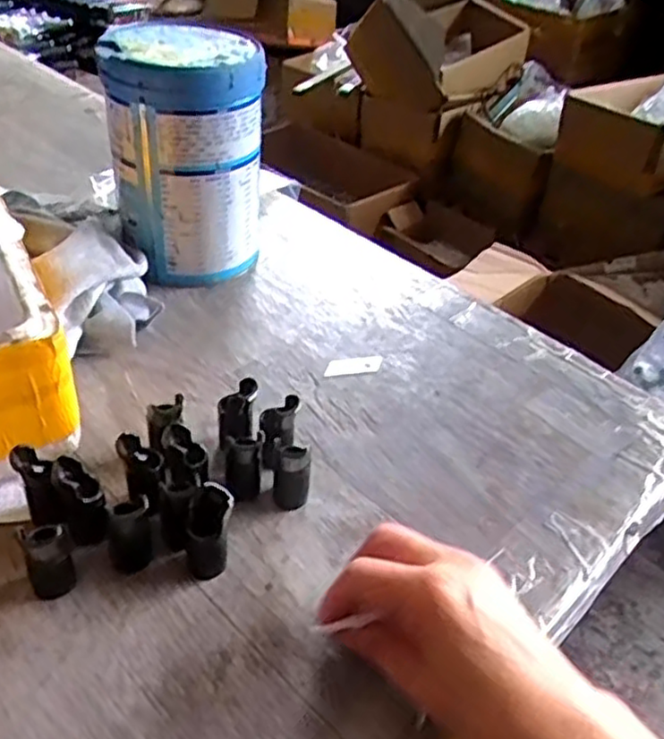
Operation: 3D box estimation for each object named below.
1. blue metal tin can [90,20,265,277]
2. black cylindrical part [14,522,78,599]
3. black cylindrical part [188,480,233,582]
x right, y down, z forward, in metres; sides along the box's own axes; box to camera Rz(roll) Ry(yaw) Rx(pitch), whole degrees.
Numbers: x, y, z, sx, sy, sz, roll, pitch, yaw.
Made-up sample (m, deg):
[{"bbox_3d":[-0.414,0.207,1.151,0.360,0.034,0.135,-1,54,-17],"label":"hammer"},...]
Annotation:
[{"bbox_3d":[-0.125,-0.180,0.620,0.126,0.193,0.118,0,39,-8],"label":"blue metal tin can"},{"bbox_3d":[-0.147,0.099,0.371,0.022,0.043,0.016,-11,42,-22],"label":"black cylindrical part"},{"bbox_3d":[-0.067,0.090,0.394,0.024,0.052,0.023,4,38,-3],"label":"black cylindrical part"}]

